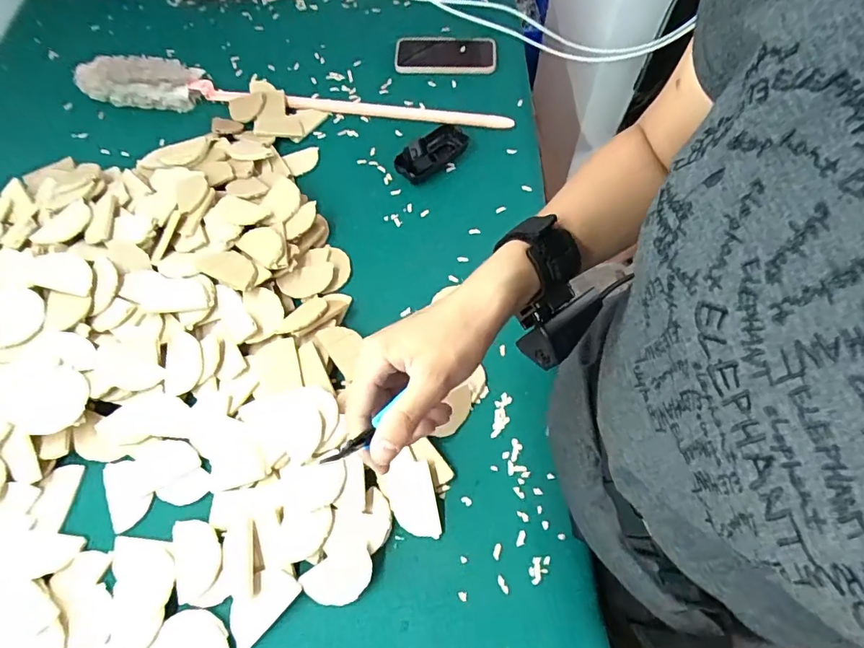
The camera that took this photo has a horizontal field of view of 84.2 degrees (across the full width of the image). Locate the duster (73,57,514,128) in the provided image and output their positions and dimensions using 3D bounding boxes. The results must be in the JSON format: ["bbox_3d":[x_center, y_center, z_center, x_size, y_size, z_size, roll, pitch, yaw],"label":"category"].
[{"bbox_3d":[-0.221,-0.354,0.727,0.674,0.050,0.066,6,64,5],"label":"duster"}]

